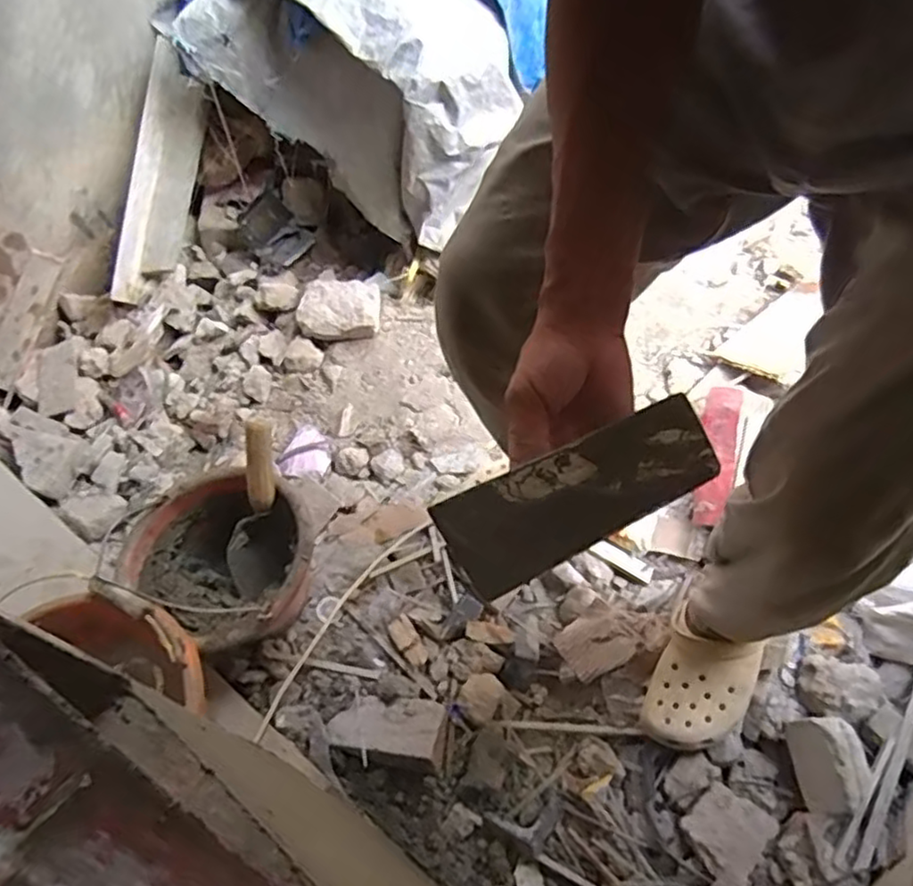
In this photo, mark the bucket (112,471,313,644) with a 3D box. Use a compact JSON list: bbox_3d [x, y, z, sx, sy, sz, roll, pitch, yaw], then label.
[{"bbox_3d":[-0.298,0.171,0.914,0.242,0.158,0.212,27,62,19],"label":"bucket"}]

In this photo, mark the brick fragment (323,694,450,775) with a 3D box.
[{"bbox_3d":[-0.087,0.365,0.866,0.155,0.045,0.081,11,58,10],"label":"brick fragment"}]

